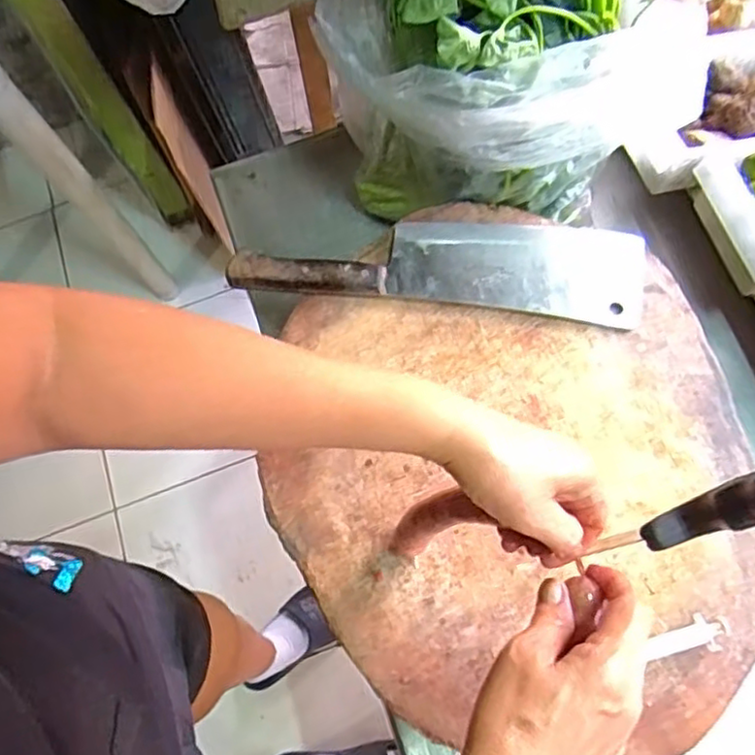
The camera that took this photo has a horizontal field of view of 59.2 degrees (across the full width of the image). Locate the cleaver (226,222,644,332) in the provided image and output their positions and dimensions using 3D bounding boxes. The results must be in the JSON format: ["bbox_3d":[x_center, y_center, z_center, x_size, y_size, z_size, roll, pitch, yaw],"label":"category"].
[{"bbox_3d":[0.055,-0.110,0.600,0.356,0.022,0.097,7,73,5],"label":"cleaver"}]

